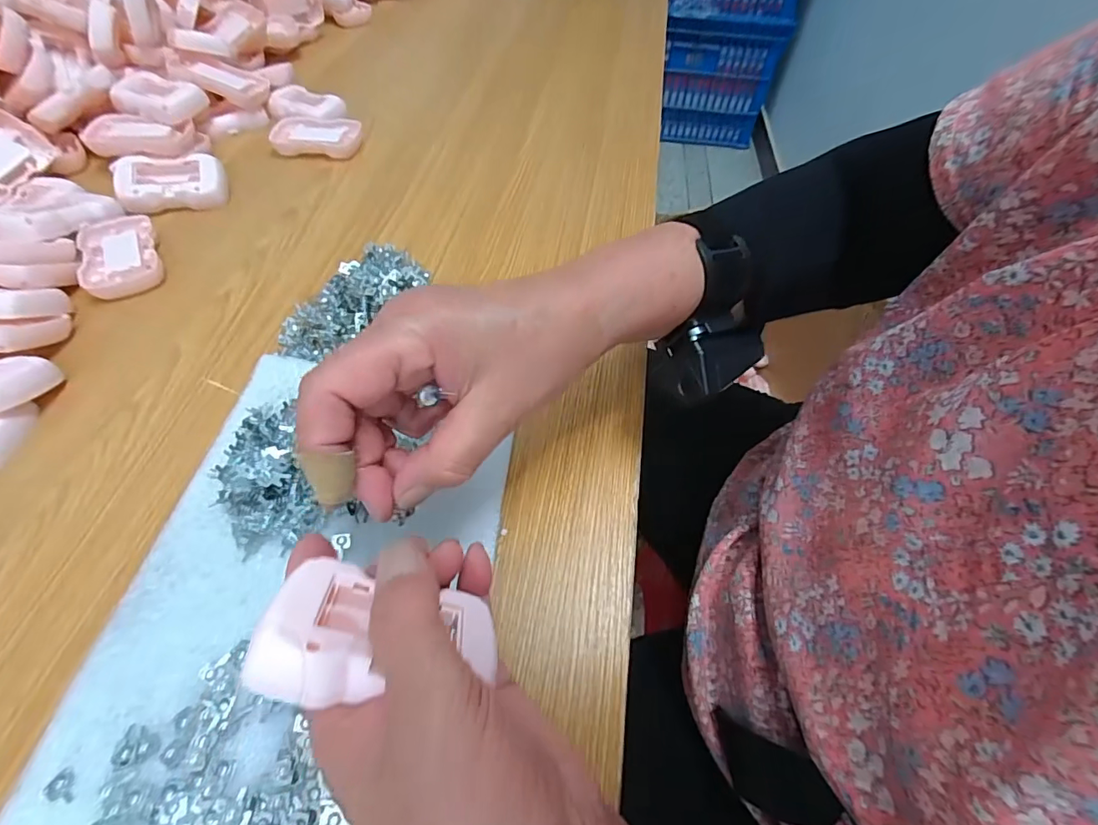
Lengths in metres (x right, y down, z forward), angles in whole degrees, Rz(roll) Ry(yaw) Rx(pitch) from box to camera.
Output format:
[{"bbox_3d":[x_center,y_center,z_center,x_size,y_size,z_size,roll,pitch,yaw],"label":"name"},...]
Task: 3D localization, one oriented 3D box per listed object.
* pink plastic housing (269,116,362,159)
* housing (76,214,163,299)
[{"bbox_3d":[-0.244,-0.294,0.517,0.086,0.013,0.058,5,55,0],"label":"pink plastic housing"},{"bbox_3d":[-0.350,-0.129,0.401,0.051,0.014,0.090,-24,60,-18],"label":"housing"}]

